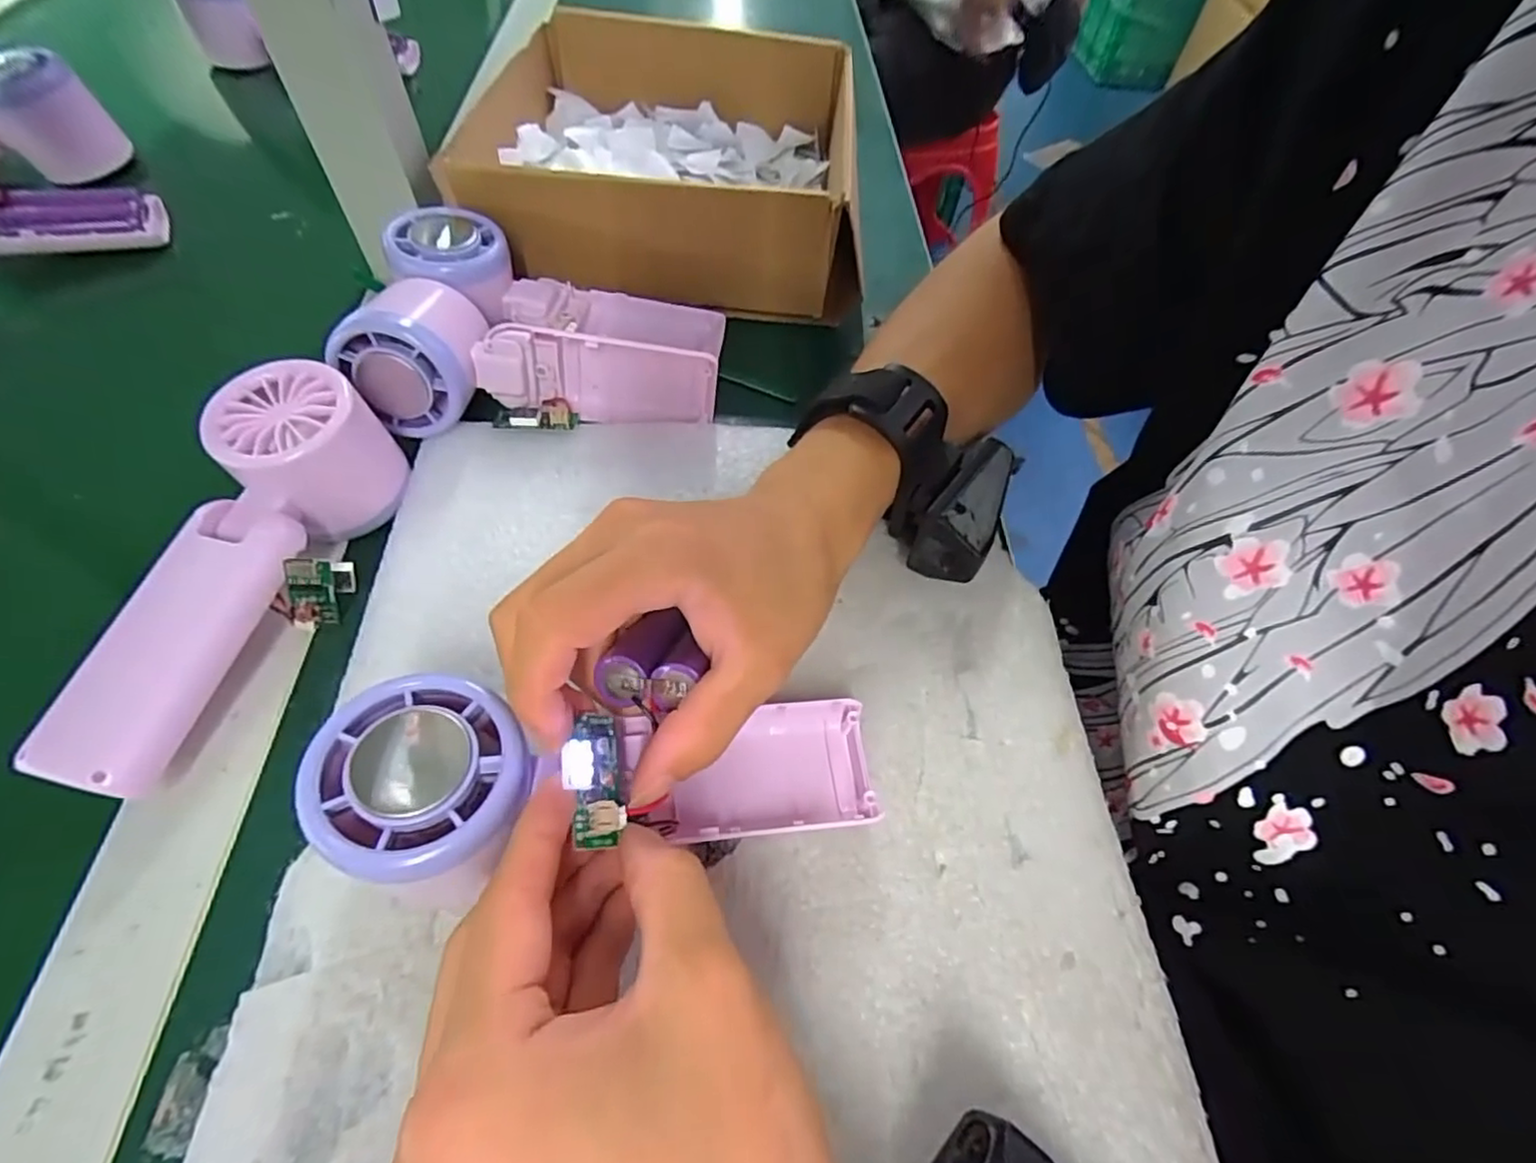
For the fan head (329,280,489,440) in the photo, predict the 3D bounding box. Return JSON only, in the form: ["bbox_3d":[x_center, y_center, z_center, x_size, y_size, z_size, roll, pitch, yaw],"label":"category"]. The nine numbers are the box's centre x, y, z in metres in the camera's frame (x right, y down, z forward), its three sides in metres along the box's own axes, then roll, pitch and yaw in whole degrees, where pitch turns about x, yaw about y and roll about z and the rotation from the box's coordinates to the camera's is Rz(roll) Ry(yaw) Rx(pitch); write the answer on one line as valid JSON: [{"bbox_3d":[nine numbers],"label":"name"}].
[{"bbox_3d":[-0.162,-0.107,0.304,0.055,0.055,0.062,-2,57,-6],"label":"fan head"}]

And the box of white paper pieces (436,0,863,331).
[{"bbox_3d":[-0.059,-0.275,0.414,0.219,0.063,0.238,2,57,-5],"label":"box of white paper pieces"}]

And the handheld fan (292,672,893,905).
[{"bbox_3d":[-0.043,0.057,0.201,0.164,0.029,0.056,7,56,-26],"label":"handheld fan"}]

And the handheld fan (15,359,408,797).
[{"bbox_3d":[-0.195,-0.008,0.243,0.058,0.049,0.163,9,57,1],"label":"handheld fan"}]

